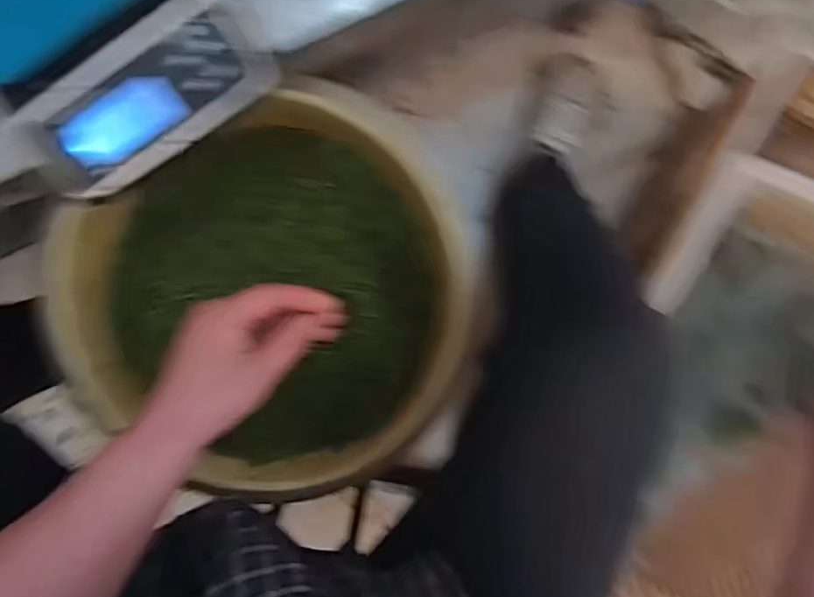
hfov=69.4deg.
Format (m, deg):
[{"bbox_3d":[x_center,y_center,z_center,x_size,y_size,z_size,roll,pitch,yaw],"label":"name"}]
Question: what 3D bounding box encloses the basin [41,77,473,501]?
[{"bbox_3d":[-0.113,0.001,0.550,0.366,0.114,0.325,-38,94,4],"label":"basin"}]

